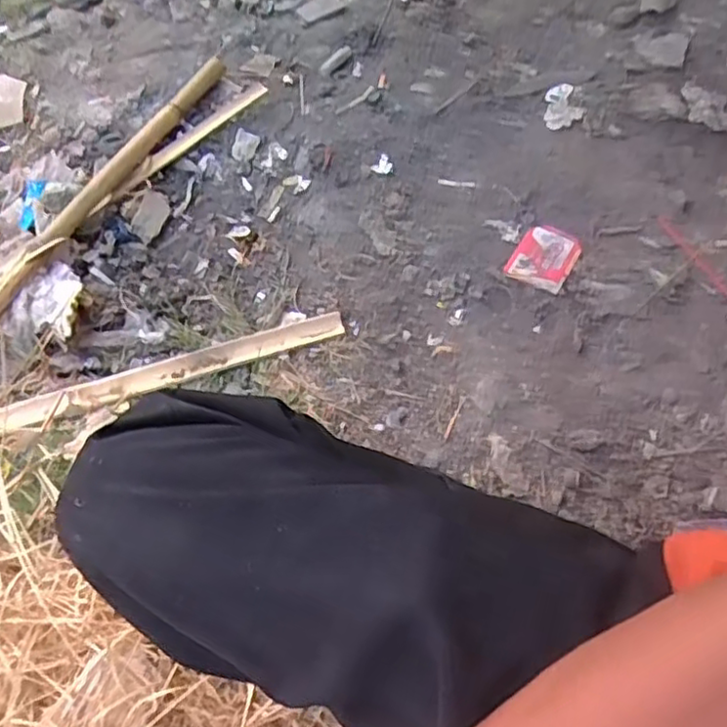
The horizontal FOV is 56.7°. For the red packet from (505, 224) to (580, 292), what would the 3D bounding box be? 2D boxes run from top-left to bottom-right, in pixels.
[{"bbox_3d":[0.243,-0.144,0.896,0.076,0.013,0.106,26,61,16],"label":"red packet"}]

